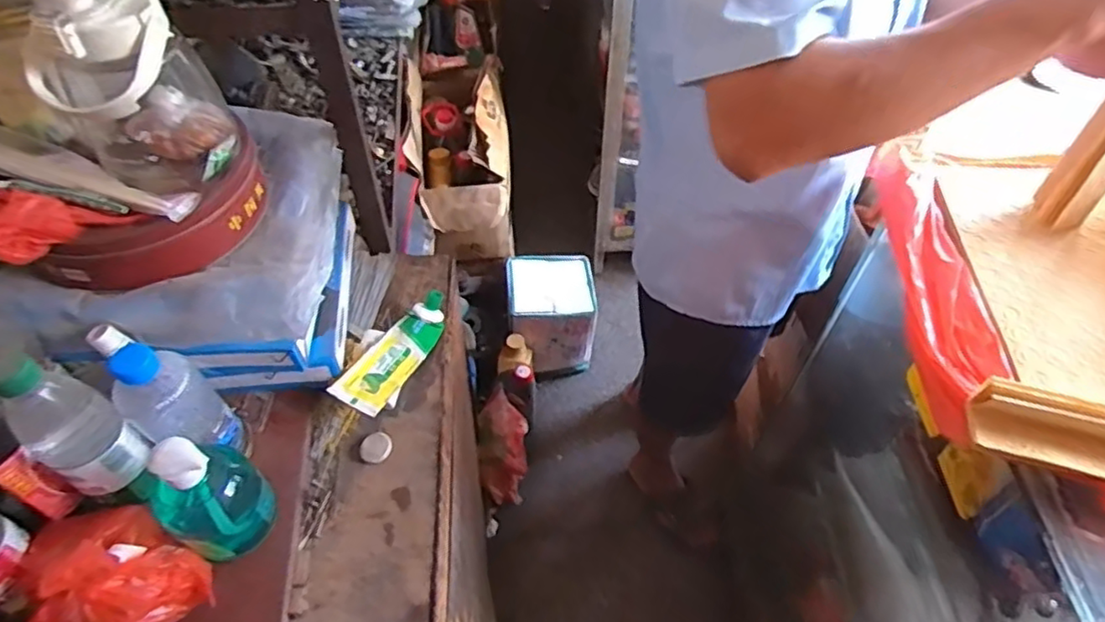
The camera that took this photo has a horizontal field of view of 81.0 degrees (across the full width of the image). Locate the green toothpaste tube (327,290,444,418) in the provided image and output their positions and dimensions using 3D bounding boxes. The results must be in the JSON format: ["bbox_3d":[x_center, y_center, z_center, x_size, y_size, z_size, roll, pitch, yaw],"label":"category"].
[{"bbox_3d":[-0.178,0.045,0.739,0.057,0.038,0.175,19,54,15],"label":"green toothpaste tube"}]

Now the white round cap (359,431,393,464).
[{"bbox_3d":[-0.191,0.148,0.700,0.034,0.009,0.033,0,51,0],"label":"white round cap"}]

